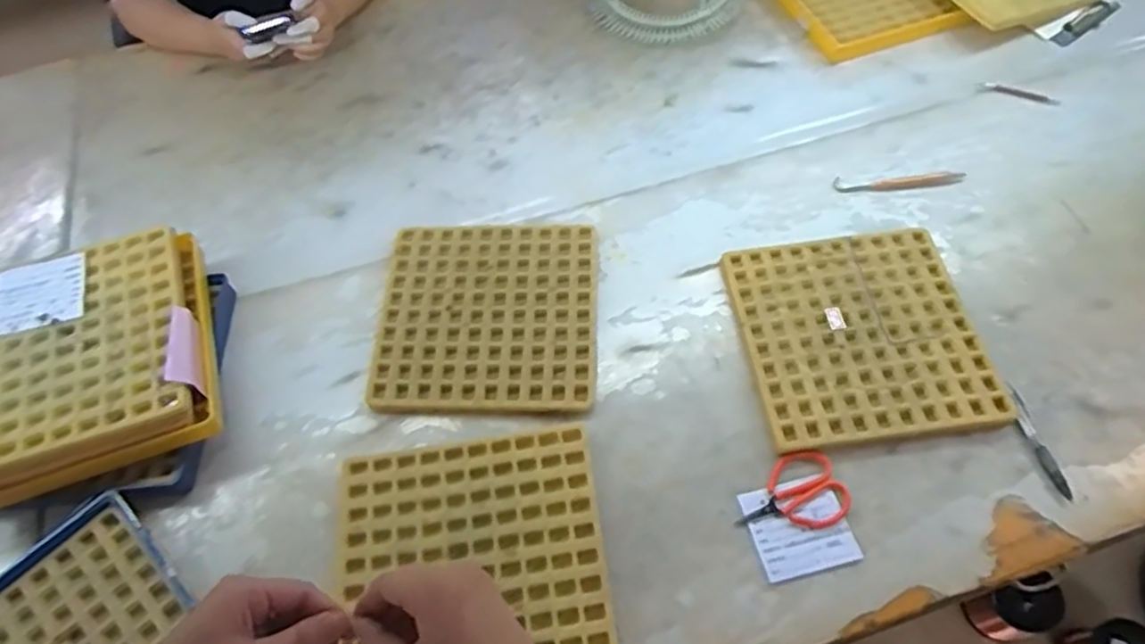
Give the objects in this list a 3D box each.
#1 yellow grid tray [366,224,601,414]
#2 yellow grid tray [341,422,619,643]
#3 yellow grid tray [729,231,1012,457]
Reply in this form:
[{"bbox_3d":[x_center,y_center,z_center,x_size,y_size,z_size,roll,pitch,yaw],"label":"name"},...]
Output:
[{"bbox_3d":[-0.101,-0.008,0.850,0.261,0.025,0.258,-1,58,3],"label":"yellow grid tray"},{"bbox_3d":[-0.098,0.238,0.690,0.259,0.019,0.258,-8,58,-1],"label":"yellow grid tray"},{"bbox_3d":[0.327,0.013,0.808,0.254,0.019,0.264,-8,58,-1],"label":"yellow grid tray"}]

